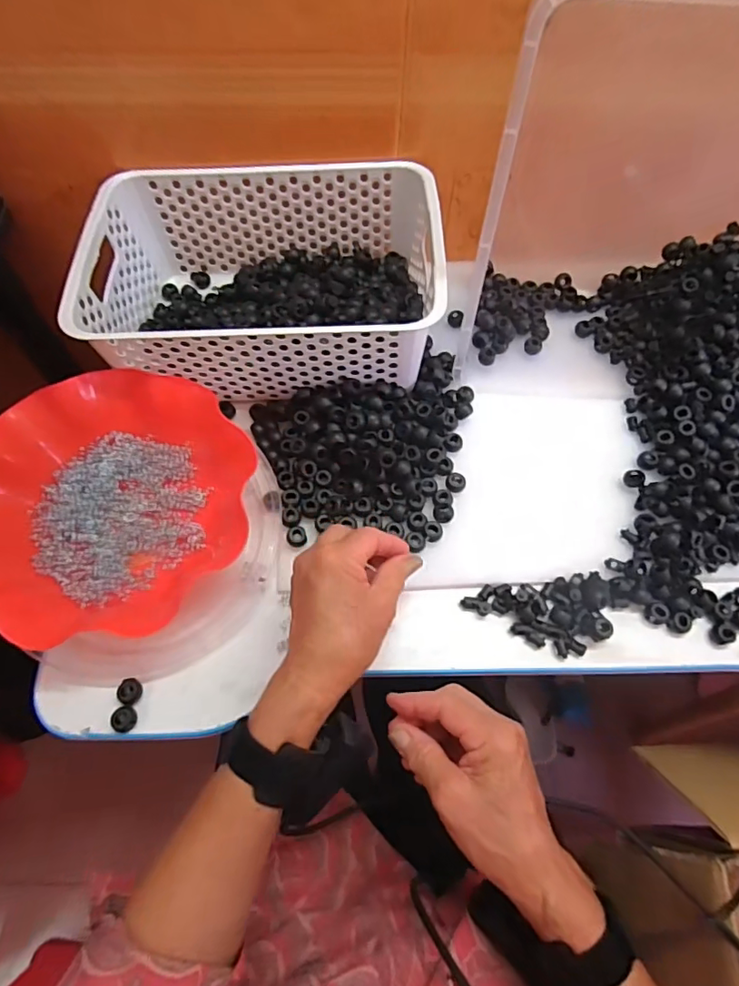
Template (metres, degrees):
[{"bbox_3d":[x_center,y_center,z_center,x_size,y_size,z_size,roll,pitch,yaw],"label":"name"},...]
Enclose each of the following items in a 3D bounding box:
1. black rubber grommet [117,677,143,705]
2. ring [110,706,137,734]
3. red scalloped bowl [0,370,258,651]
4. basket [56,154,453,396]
[{"bbox_3d":[-0.179,0.148,0.391,0.016,0.007,0.018,0,64,0],"label":"black rubber grommet"},{"bbox_3d":[-0.180,0.165,0.384,0.015,0.012,0.018,-4,64,-2],"label":"ring"},{"bbox_3d":[-0.214,0.005,0.425,0.199,0.062,0.213,0,64,0],"label":"red scalloped bowl"},{"bbox_3d":[-0.093,-0.196,0.489,0.298,0.100,0.198,-2,64,-1],"label":"basket"}]

